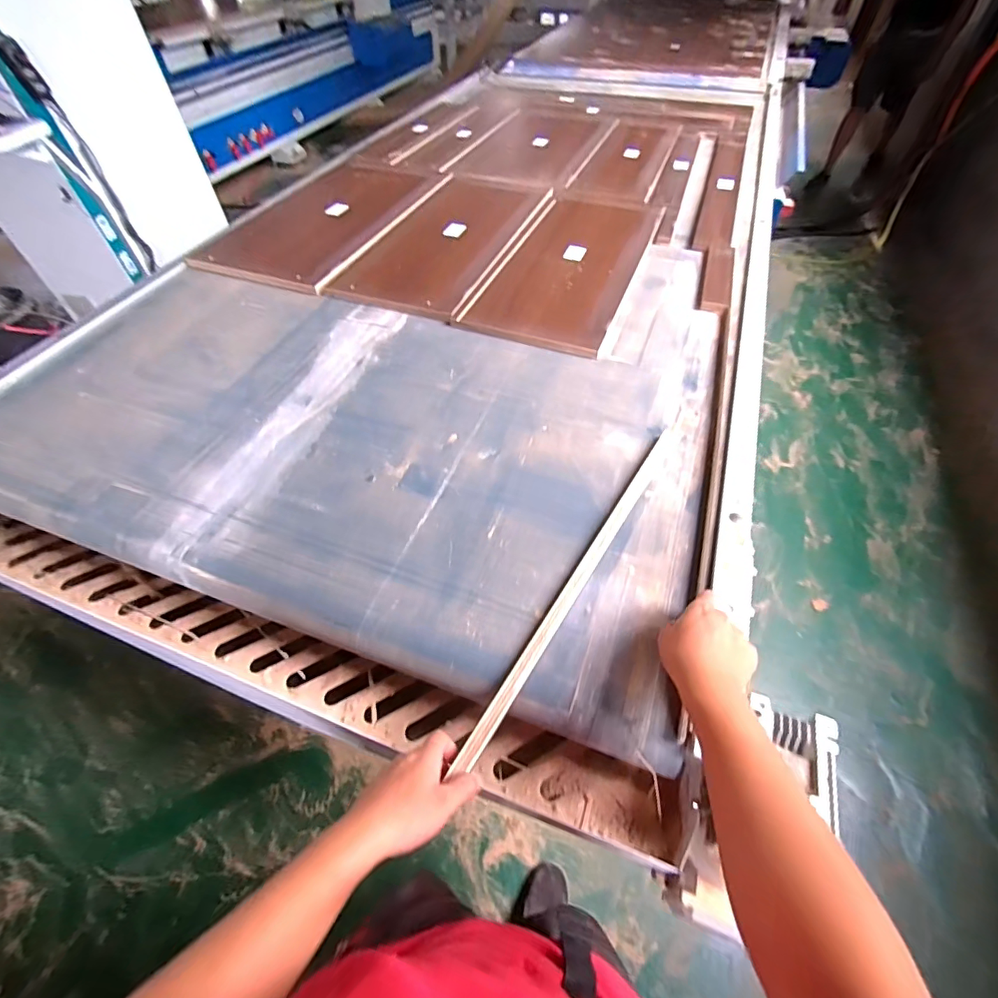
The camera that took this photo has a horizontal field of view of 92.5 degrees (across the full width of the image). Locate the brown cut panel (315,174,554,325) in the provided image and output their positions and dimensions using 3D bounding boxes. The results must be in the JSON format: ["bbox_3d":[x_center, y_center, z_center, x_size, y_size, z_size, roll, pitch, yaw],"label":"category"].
[{"bbox_3d":[-0.131,-0.703,1.257,0.363,0.014,0.736,17,54,14],"label":"brown cut panel"}]

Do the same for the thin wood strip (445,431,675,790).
[{"bbox_3d":[0.117,0.088,0.643,0.021,0.015,0.576,27,57,21],"label":"thin wood strip"}]

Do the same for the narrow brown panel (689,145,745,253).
[{"bbox_3d":[0.669,-0.935,1.428,0.097,0.008,0.847,15,54,13],"label":"narrow brown panel"}]

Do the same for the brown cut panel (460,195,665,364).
[{"bbox_3d":[0.176,-0.570,1.147,0.302,0.019,0.673,17,54,14],"label":"brown cut panel"}]

